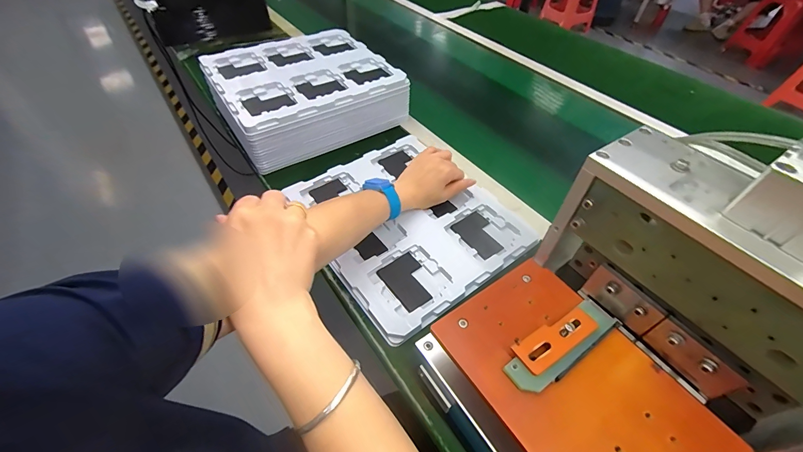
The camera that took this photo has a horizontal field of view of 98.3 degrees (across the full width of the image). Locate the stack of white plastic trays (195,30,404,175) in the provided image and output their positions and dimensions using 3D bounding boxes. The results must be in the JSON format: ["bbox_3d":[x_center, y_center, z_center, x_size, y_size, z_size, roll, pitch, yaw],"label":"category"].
[{"bbox_3d":[-0.194,-0.274,0.703,0.310,0.089,0.274,-27,55,-23],"label":"stack of white plastic trays"}]

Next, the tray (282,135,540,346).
[{"bbox_3d":[0.003,-0.013,0.545,0.274,0.021,0.318,-31,57,-25],"label":"tray"}]

